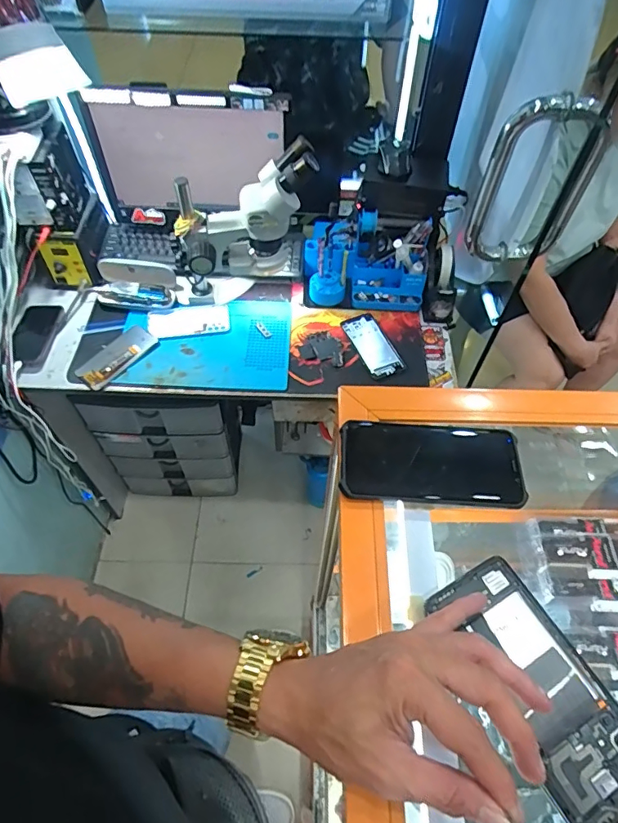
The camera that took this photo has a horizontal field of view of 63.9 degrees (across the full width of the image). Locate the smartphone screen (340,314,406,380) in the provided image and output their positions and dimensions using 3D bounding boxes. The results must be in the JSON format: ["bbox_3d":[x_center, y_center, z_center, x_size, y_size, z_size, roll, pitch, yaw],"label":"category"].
[{"bbox_3d":[0.131,-0.137,1.019,0.083,0.007,0.154,-21,67,-19],"label":"smartphone screen"}]

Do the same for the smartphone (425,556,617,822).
[{"bbox_3d":[0.154,0.182,0.333,0.071,0.010,0.156,-24,61,-16],"label":"smartphone"}]

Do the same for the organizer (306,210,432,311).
[{"bbox_3d":[0.118,-0.312,1.048,0.254,0.137,0.128,4,57,1],"label":"organizer"}]

